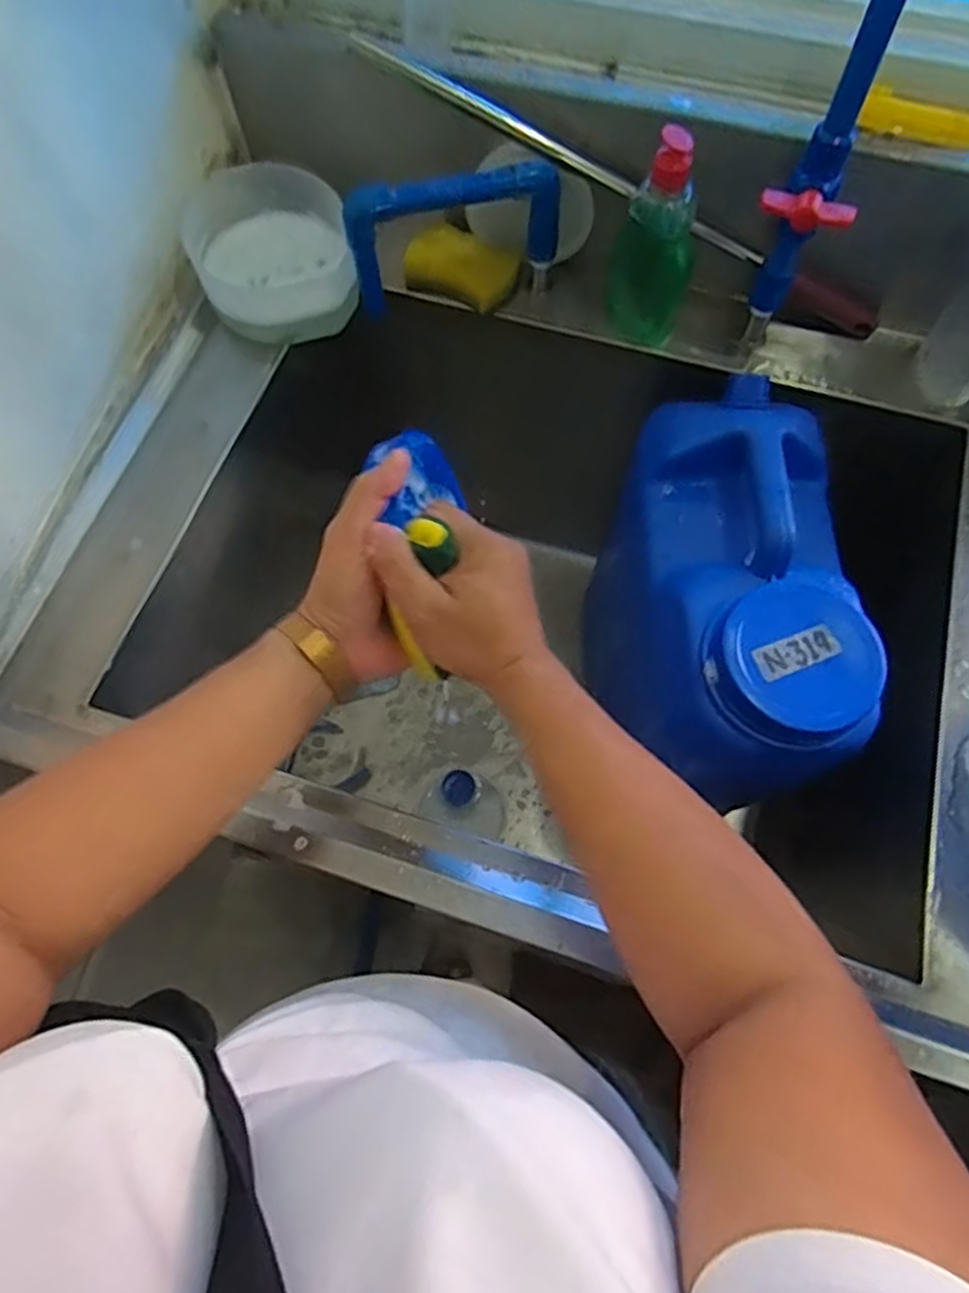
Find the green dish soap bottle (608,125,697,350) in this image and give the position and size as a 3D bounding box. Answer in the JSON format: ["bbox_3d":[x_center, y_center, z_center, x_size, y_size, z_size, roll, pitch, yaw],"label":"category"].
[{"bbox_3d":[0.144,-0.344,0.613,0.070,0.174,0.060,11,70,6],"label":"green dish soap bottle"}]

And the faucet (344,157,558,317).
[{"bbox_3d":[-0.025,-0.353,0.633,0.180,0.121,0.025,-13,69,-3],"label":"faucet"}]

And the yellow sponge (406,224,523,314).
[{"bbox_3d":[-0.021,-0.357,0.685,0.097,0.029,0.066,28,72,12],"label":"yellow sponge"}]

